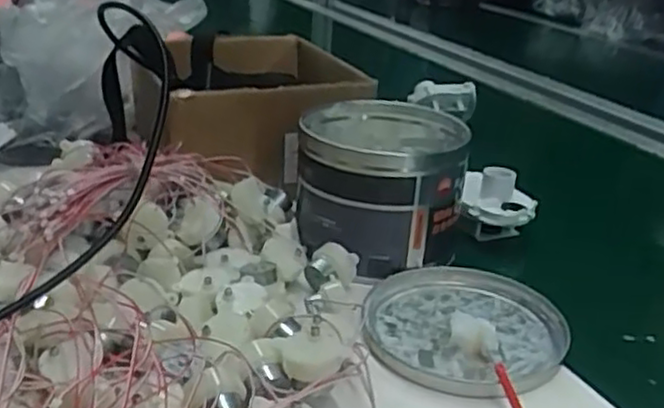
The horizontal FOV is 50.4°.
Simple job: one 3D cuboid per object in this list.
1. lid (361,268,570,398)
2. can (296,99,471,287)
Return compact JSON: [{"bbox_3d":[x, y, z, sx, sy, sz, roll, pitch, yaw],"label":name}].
[{"bbox_3d":[0.086,0.080,0.467,0.129,0.014,0.128,4,24,-2],"label":"lid"},{"bbox_3d":[0.037,-0.012,0.555,0.118,0.100,0.138,6,24,4],"label":"can"}]

